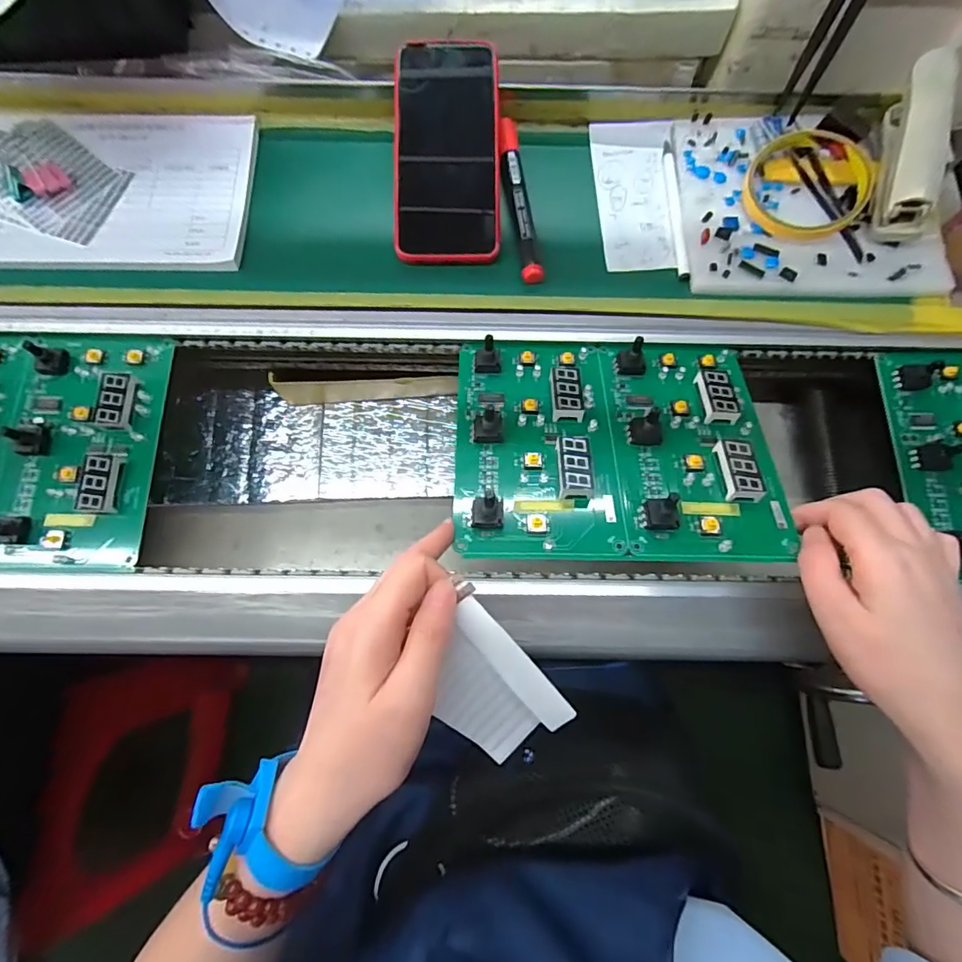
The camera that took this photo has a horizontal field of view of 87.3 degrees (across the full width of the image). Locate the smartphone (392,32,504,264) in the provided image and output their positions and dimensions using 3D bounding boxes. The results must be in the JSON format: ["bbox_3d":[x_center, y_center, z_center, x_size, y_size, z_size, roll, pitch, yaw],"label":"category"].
[{"bbox_3d":[-0.025,-0.243,0.371,0.077,0.005,0.164,1,89,-2],"label":"smartphone"}]

